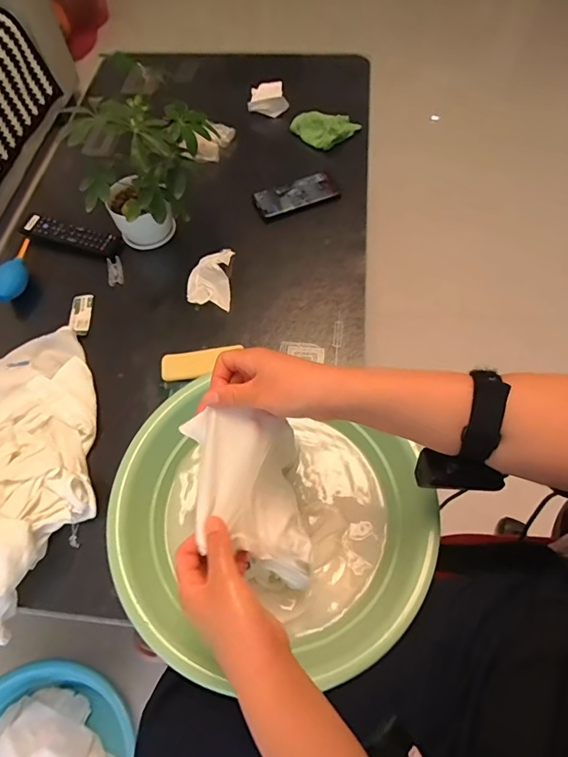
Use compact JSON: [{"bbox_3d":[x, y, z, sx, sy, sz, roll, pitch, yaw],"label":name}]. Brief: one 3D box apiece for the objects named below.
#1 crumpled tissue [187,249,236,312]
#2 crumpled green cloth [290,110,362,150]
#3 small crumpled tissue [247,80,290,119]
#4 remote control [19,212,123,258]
[{"bbox_3d":[-0.131,-0.177,0.772,0.079,0.031,0.121,-1,62,2],"label":"crumpled tissue"},{"bbox_3d":[0.083,-0.522,0.930,0.141,0.053,0.063,8,62,7],"label":"crumpled green cloth"},{"bbox_3d":[-0.033,-0.643,1.001,0.088,0.038,0.118,2,62,4],"label":"small crumpled tissue"},{"bbox_3d":[-0.398,-0.270,0.824,0.190,0.016,0.053,16,64,11],"label":"remote control"}]

